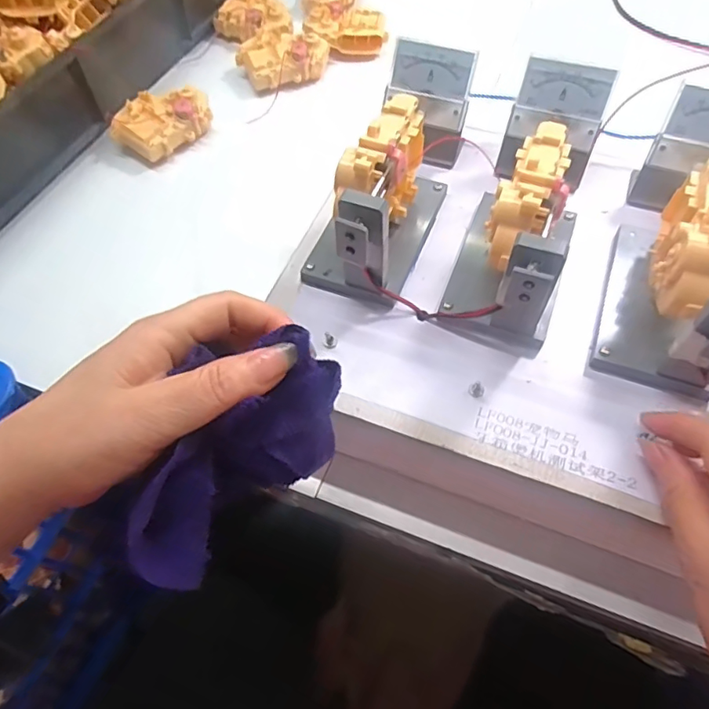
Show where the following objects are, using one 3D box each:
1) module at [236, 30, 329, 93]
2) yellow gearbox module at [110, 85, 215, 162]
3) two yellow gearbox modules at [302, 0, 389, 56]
[{"bbox_3d":[-0.083,-0.343,0.608,0.095,0.033,0.073,-28,61,-14],"label":"module"},{"bbox_3d":[-0.199,-0.244,0.548,0.096,0.032,0.062,-40,65,-20],"label":"yellow gearbox module"},{"bbox_3d":[-0.017,-0.426,0.656,0.099,0.036,0.156,-6,59,-1],"label":"two yellow gearbox modules"}]

